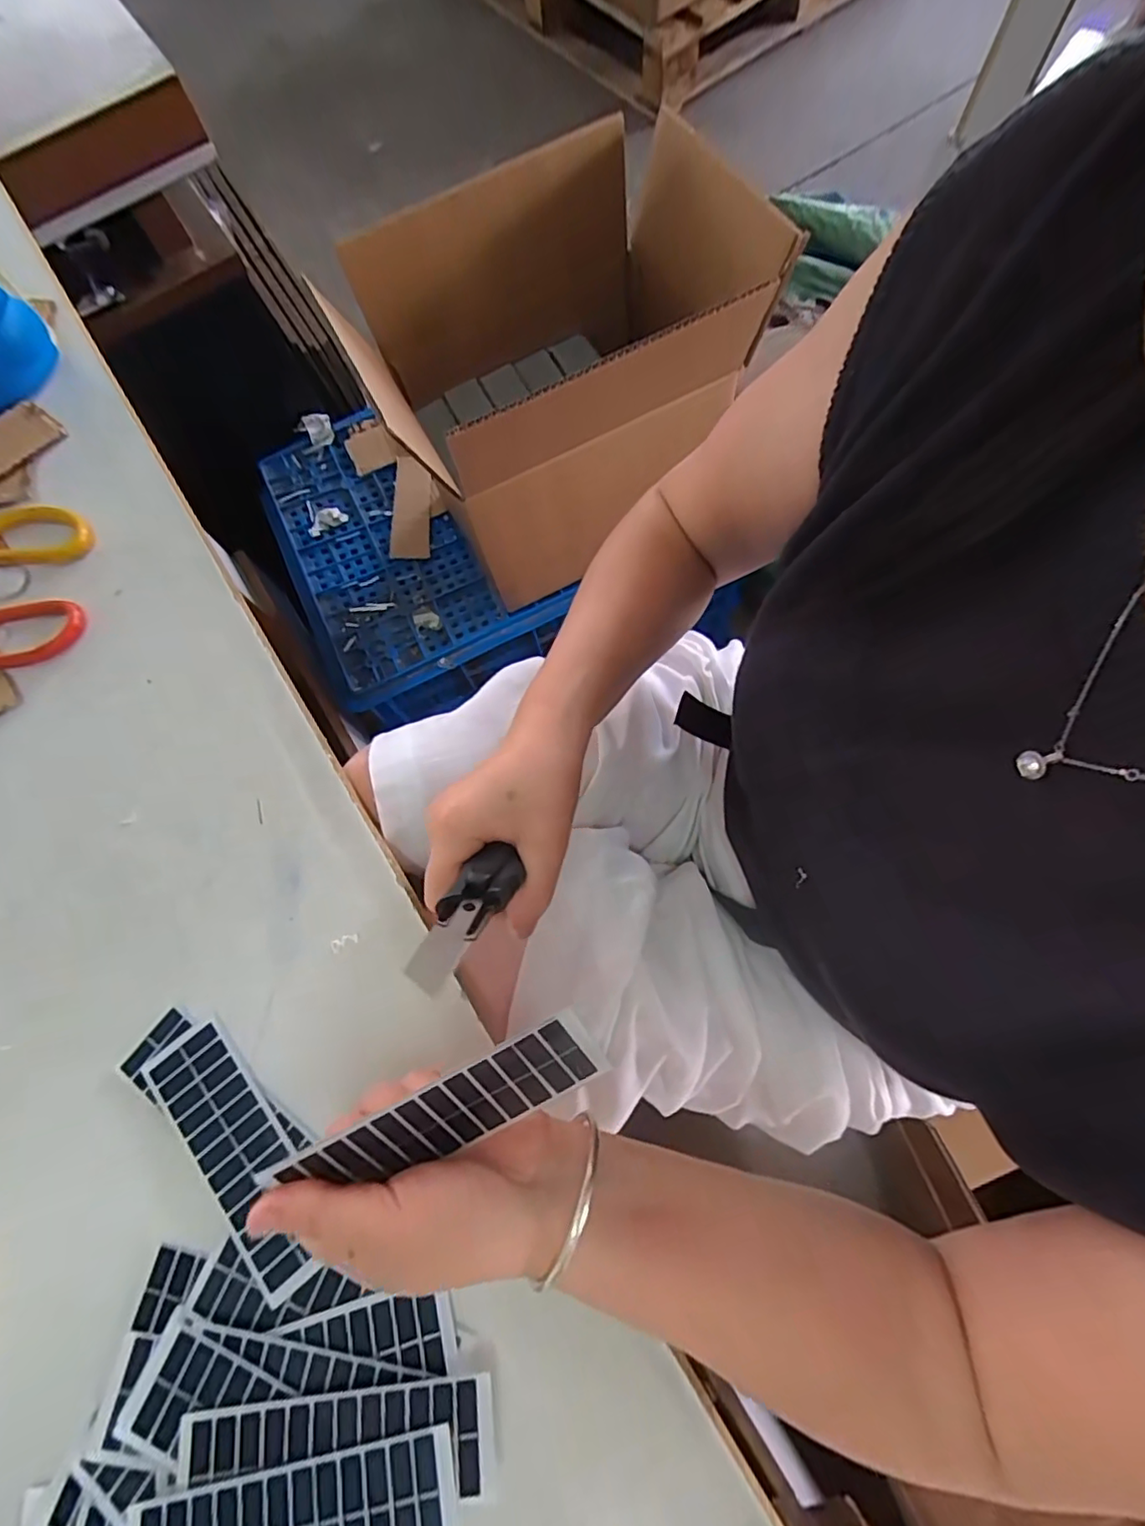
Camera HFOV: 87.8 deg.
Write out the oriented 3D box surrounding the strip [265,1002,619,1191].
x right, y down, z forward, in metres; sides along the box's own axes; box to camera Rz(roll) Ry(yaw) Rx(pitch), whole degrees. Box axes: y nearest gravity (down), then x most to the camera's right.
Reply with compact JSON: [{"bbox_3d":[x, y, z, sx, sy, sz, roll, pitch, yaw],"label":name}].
[{"bbox_3d":[-0.051,0.141,0.240,0.131,0.006,0.042,-27,118,-2],"label":"strip"}]

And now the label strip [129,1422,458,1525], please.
[{"bbox_3d":[-0.117,0.323,0.250,0.135,0.005,0.045,-11,71,-3],"label":"label strip"}]

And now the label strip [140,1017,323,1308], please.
[{"bbox_3d":[-0.171,0.200,0.307,0.045,0.004,0.135,-39,76,-9],"label":"label strip"}]

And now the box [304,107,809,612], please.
[{"bbox_3d":[0.002,-0.437,0.699,0.385,0.315,0.298,-31,75,-5],"label":"box"}]

